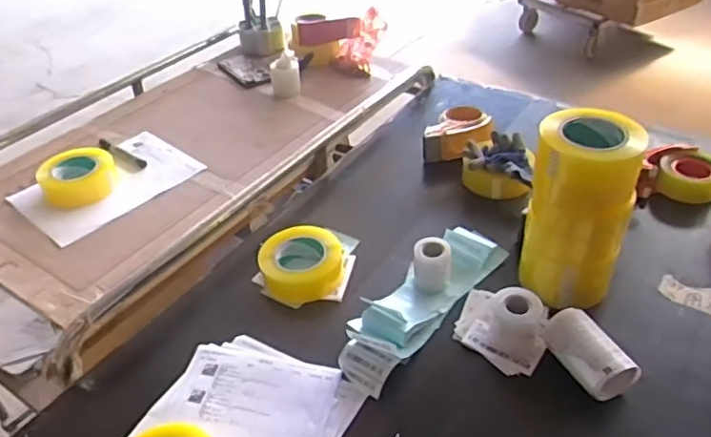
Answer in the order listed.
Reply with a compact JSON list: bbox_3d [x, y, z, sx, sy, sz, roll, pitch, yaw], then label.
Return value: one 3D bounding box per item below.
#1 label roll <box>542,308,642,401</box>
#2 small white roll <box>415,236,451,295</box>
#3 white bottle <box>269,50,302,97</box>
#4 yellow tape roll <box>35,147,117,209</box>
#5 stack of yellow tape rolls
[{"bbox_3d":[0.304,0.176,0.788,0.075,0.054,0.120,-13,40,-15],"label":"label roll"},{"bbox_3d":[0.118,0.072,0.925,0.055,0.071,0.048,2,38,4],"label":"small white roll"},{"bbox_3d":[-0.169,-0.349,1.445,0.068,0.092,0.075,-7,39,-7],"label":"white bottle"},{"bbox_3d":[-0.523,-0.078,1.140,0.130,0.059,0.130,-1,38,1],"label":"yellow tape roll"},{"bbox_3d":[0.315,-0.012,0.847,0.135,0.275,0.119,15,41,20],"label":"stack of yellow tape rolls"}]

